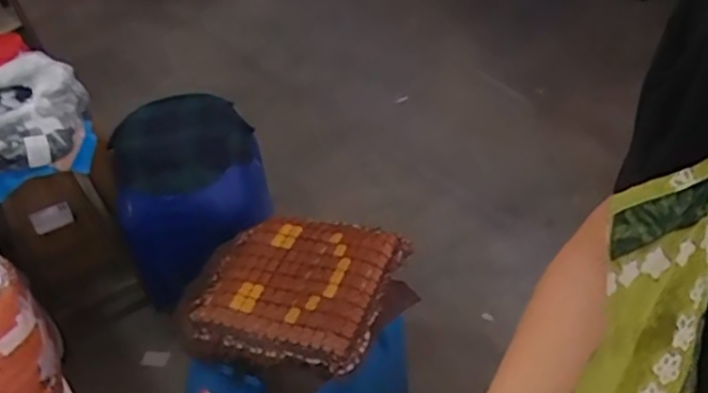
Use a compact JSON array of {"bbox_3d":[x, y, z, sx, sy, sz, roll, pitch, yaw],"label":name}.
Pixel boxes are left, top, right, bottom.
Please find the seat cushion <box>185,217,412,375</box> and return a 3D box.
[{"bbox_3d":[-0.099,0.136,1.124,0.310,0.038,0.289,8,41,18],"label":"seat cushion"}]

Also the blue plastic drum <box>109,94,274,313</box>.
[{"bbox_3d":[-0.394,0.039,1.709,0.292,0.507,0.306,-4,39,3],"label":"blue plastic drum"}]

